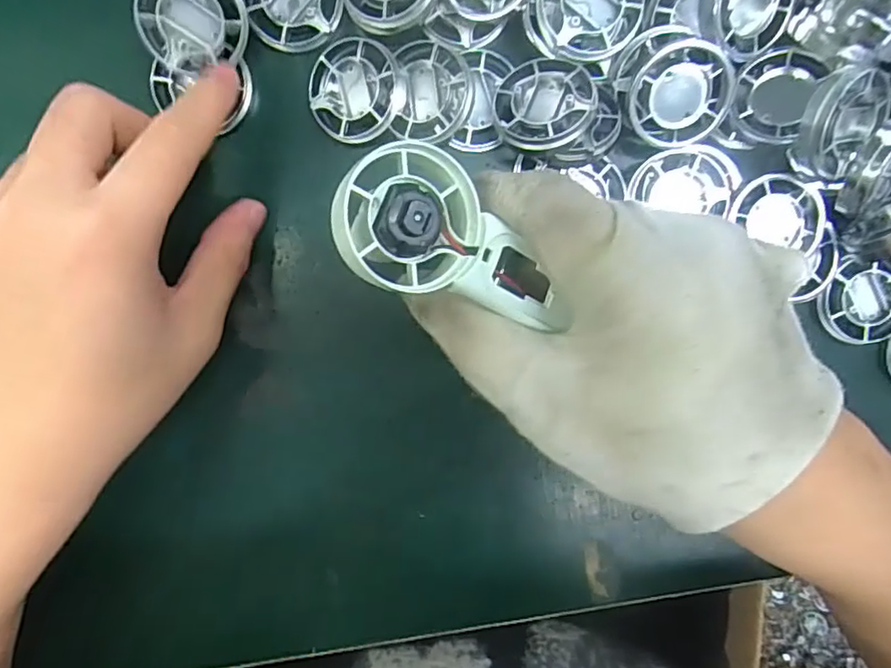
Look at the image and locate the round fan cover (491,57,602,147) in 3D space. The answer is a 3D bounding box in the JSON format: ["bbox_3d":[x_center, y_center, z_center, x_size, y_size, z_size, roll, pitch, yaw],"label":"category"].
[{"bbox_3d":[0.038,-0.088,0.230,0.037,0.007,0.037,5,76,15],"label":"round fan cover"}]

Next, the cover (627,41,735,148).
[{"bbox_3d":[0.091,-0.092,0.234,0.040,0.007,0.035,-16,96,1],"label":"cover"}]

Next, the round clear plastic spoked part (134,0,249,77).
[{"bbox_3d":[-0.095,-0.118,0.227,0.038,0.005,0.036,-4,119,-7],"label":"round clear plastic spoked part"}]

